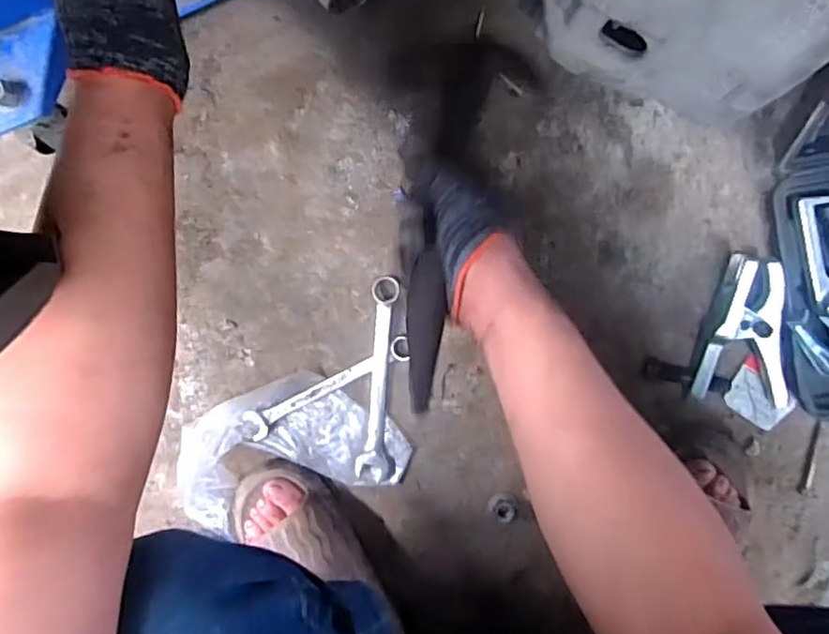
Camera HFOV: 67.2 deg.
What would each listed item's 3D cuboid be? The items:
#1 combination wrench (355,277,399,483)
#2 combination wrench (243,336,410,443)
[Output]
[{"bbox_3d":[-0.042,0.075,0.689,0.036,0.007,0.215,4,96,5],"label":"combination wrench"},{"bbox_3d":[-0.095,0.080,0.692,0.201,0.012,0.032,-26,93,7],"label":"combination wrench"}]

